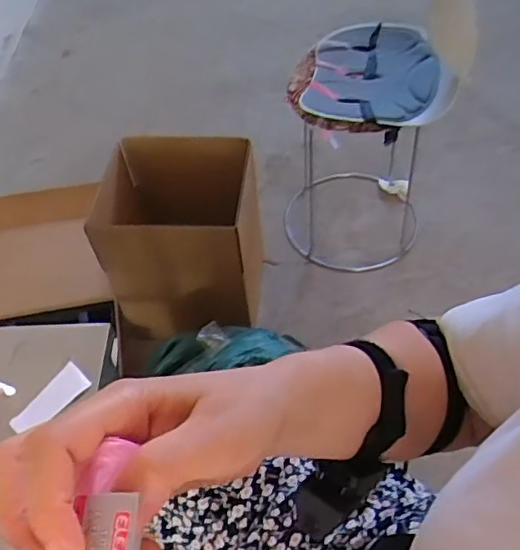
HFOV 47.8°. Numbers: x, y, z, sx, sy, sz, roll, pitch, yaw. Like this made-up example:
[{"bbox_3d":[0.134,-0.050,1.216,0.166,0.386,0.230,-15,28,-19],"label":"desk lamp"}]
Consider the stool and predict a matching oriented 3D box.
[{"bbox_3d":[0.246,-0.320,1.460,0.377,0.524,0.428,-3,51,3],"label":"stool"}]

